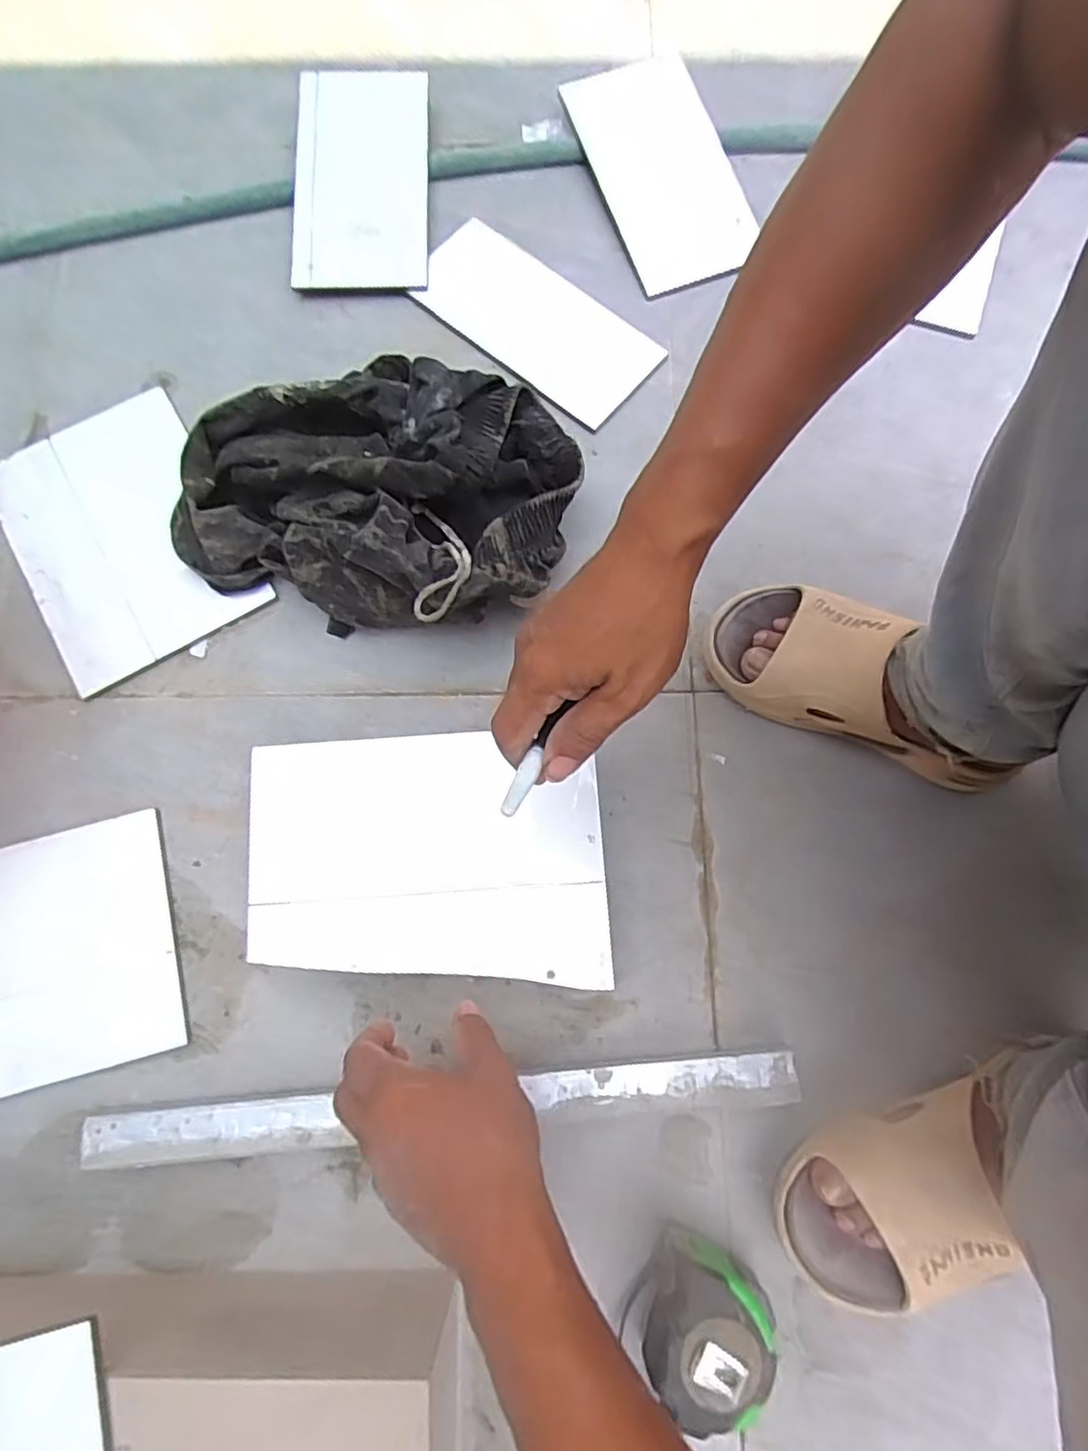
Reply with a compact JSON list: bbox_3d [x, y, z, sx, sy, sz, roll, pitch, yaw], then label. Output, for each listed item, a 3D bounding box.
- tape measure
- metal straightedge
[{"bbox_3d":[0.109,0.390,0.425,0.075,0.049,0.090,14,77,3],"label":"tape measure"},{"bbox_3d":[-0.071,0.271,0.462,0.498,0.009,0.032,-5,69,-1],"label":"metal straightedge"}]

